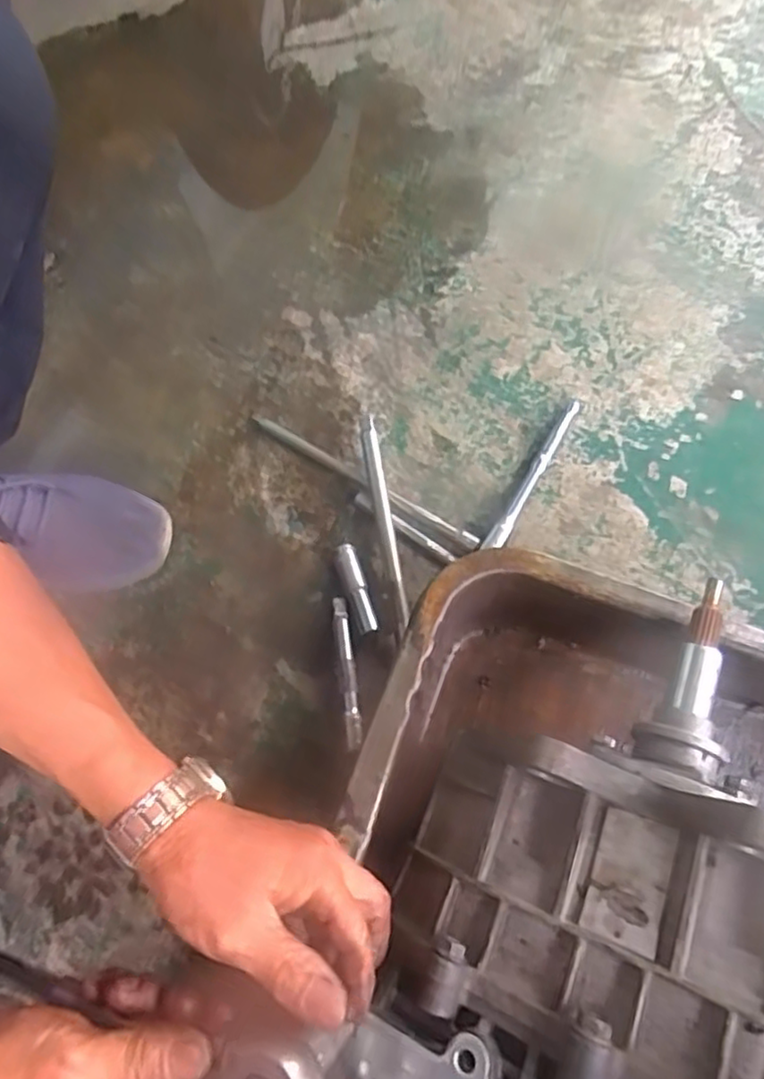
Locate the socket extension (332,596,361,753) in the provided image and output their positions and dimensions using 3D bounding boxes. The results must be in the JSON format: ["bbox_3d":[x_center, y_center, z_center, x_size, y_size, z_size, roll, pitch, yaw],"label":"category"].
[{"bbox_3d":[-0.028,0.106,0.531,0.013,0.015,0.121,-9,66,-1],"label":"socket extension"}]

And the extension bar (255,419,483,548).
[{"bbox_3d":[-0.020,-0.058,0.609,0.250,0.015,0.014,31,71,15],"label":"extension bar"}]

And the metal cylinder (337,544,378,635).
[{"bbox_3d":[-0.021,0.043,0.561,0.016,0.022,0.077,-17,66,-5],"label":"metal cylinder"}]

